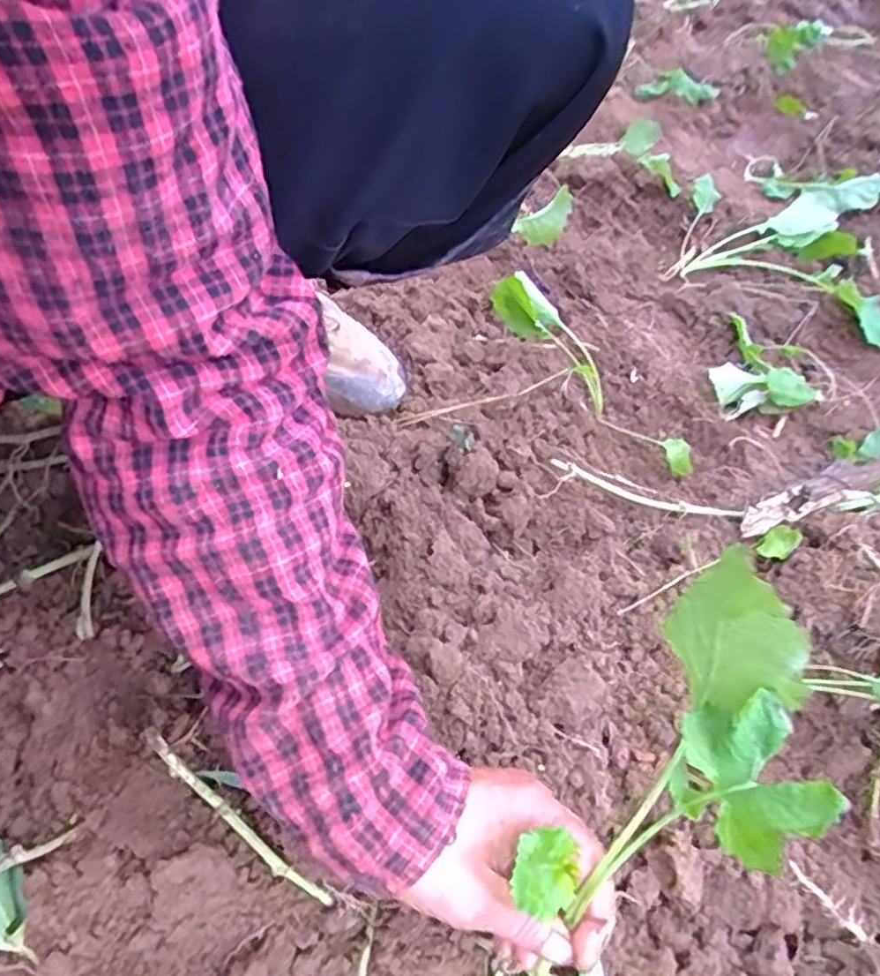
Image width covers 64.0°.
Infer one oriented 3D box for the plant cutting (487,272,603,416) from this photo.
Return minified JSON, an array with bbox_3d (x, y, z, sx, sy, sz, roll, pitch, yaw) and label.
[{"bbox_3d":[0.107,-0.126,0.633,0.171,0.040,0.032,37,34,-32],"label":"plant cutting"}]

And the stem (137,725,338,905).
[{"bbox_3d":[-0.113,0.187,0.393,0.143,0.012,0.009,48,50,-8],"label":"stem"}]

